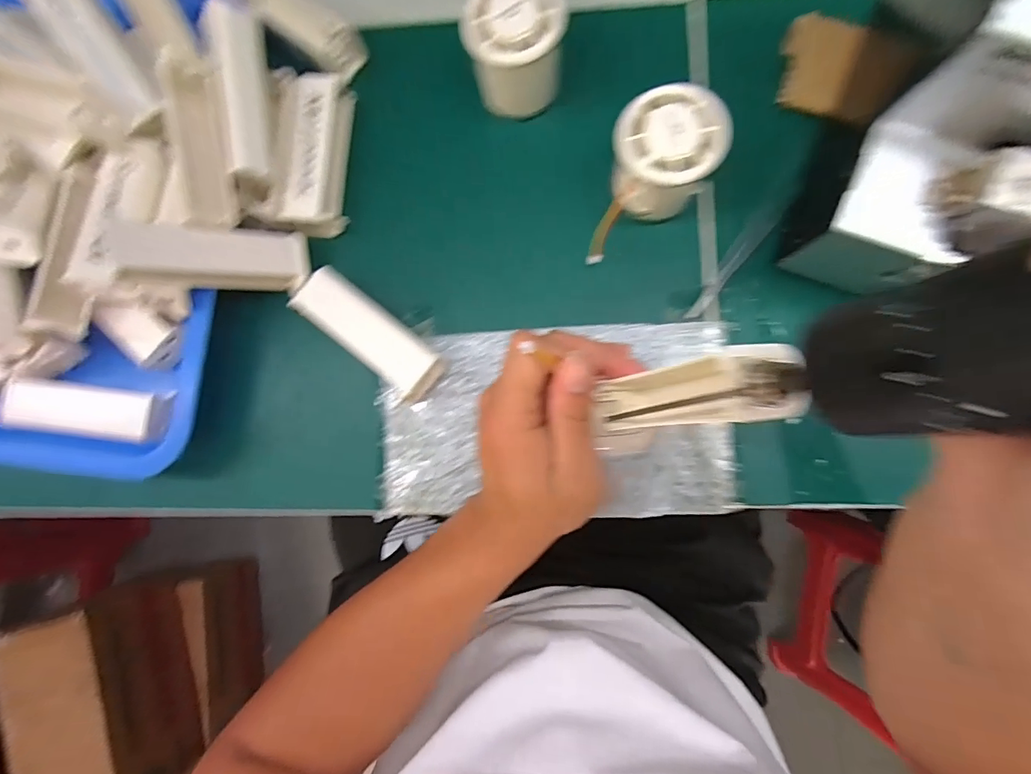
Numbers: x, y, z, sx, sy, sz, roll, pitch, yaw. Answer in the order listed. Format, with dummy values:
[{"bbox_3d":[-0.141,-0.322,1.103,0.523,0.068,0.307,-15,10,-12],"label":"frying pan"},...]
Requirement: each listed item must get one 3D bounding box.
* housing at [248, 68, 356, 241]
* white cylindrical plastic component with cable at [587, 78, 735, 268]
[{"bbox_3d":[-0.140,-0.160,0.327,0.043,0.029,0.107,5,86,5],"label":"housing"},{"bbox_3d":[0.087,-0.122,0.300,0.061,0.065,0.089,12,87,5],"label":"white cylindrical plastic component with cable"}]

